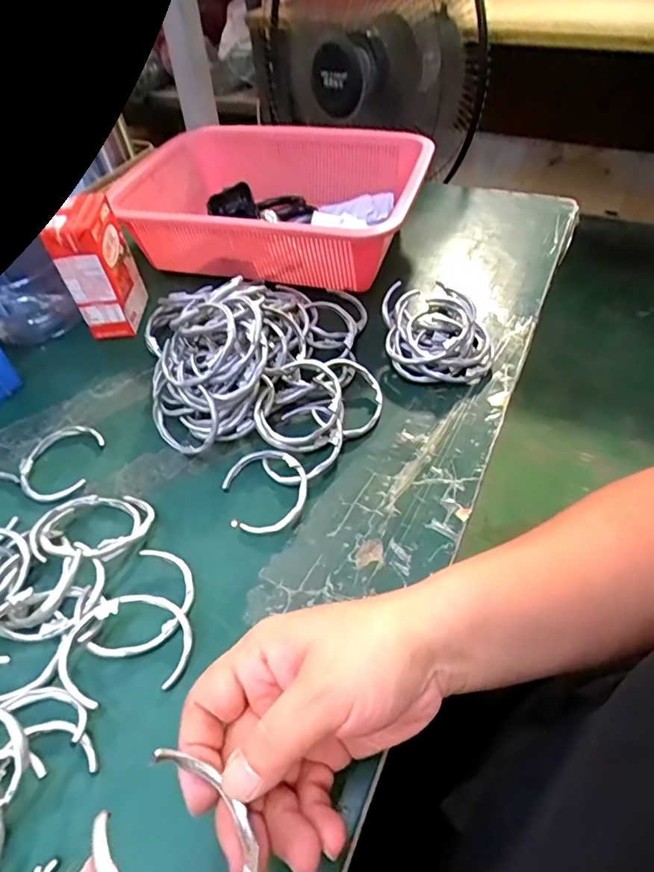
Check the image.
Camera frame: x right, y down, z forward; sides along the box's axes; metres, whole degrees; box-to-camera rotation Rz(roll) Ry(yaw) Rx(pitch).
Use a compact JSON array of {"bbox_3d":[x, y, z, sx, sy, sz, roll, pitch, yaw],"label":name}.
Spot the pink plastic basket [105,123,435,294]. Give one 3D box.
[{"bbox_3d":[-0.055,-0.245,0.546,0.305,0.076,0.203,9,50,14],"label":"pink plastic basket"}]

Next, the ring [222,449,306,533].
[{"bbox_3d":[-0.043,0.037,0.355,0.058,0.007,0.064,-11,49,11],"label":"ring"}]

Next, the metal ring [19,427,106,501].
[{"bbox_3d":[-0.200,0.020,0.390,0.051,0.009,0.066,2,49,8],"label":"metal ring"}]

